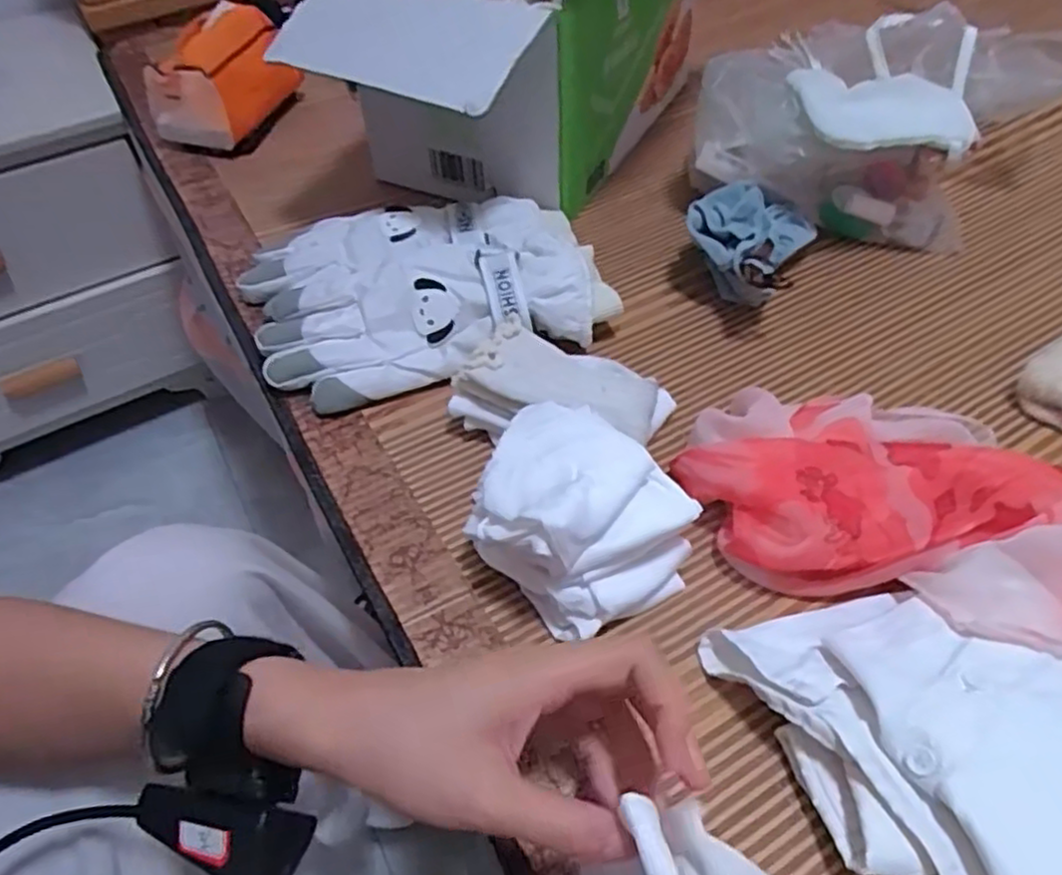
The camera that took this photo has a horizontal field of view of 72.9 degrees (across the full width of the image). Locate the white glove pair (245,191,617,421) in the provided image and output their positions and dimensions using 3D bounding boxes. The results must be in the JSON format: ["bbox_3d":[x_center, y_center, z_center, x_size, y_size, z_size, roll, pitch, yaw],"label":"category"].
[{"bbox_3d":[-0.082,-0.124,0.544,0.259,0.048,0.218,-20,52,-12],"label":"white glove pair"}]

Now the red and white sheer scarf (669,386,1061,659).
[{"bbox_3d":[0.293,0.035,0.392,0.386,0.049,0.234,25,56,23],"label":"red and white sheer scarf"}]

